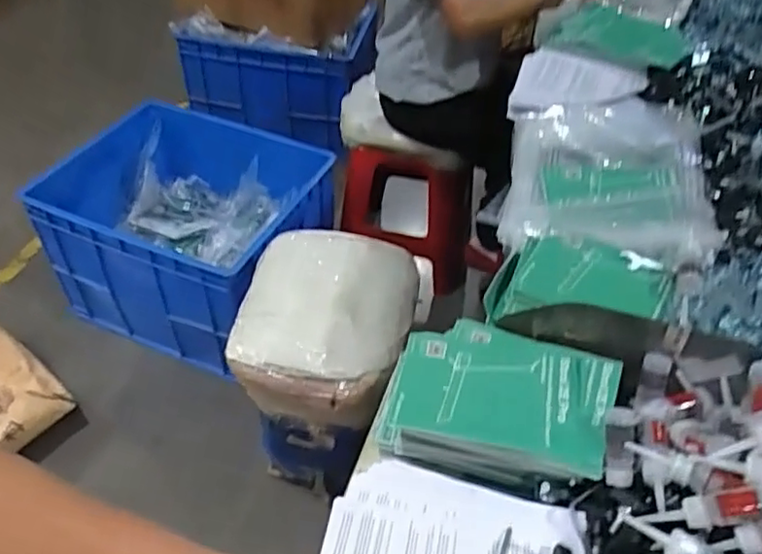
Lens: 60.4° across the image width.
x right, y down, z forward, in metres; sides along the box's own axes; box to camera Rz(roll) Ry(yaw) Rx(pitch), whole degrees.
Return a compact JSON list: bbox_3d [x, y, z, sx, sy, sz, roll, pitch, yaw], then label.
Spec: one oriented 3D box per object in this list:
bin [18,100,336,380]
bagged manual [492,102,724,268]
[{"bbox_3d":[-0.481,-0.122,1.719,0.698,0.368,0.540,22,48,18],"label":"bin"},{"bbox_3d":[0.318,-0.133,0.928,0.265,0.068,0.374,11,46,8],"label":"bagged manual"}]

